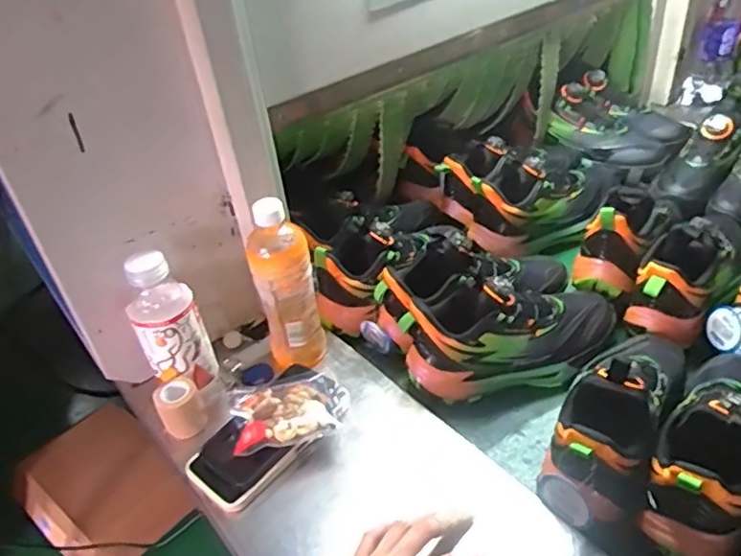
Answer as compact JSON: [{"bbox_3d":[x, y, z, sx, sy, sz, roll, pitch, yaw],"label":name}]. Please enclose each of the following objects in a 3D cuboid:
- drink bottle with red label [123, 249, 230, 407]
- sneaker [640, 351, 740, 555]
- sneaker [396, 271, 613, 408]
[{"bbox_3d":[-0.212,0.058,0.648,0.067,0.184,0.056,-25,40,-21],"label":"drink bottle with red label"},{"bbox_3d":[0.321,0.140,0.544,0.091,0.118,0.249,23,34,34],"label":"sneaker"},{"bbox_3d":[0.162,0.050,0.681,0.254,0.114,0.095,-11,37,-5],"label":"sneaker"}]

